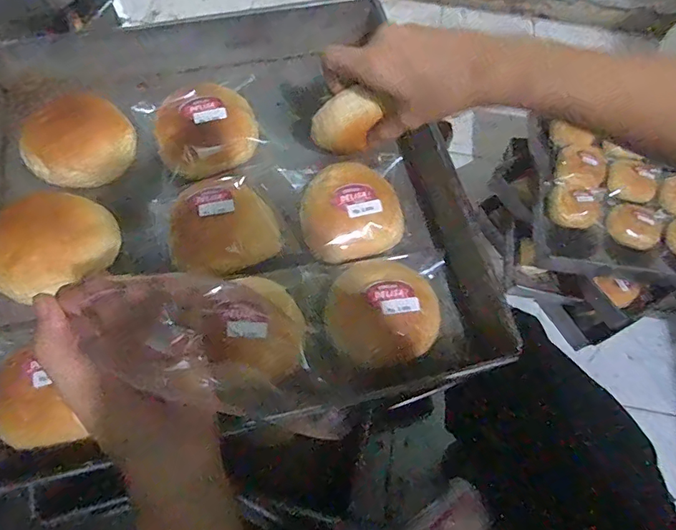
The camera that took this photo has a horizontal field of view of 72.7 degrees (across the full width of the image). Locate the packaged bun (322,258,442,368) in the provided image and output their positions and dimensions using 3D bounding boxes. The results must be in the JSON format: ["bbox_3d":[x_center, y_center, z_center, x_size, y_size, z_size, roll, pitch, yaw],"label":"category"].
[{"bbox_3d":[0.035,0.037,0.371,0.086,0.035,0.084,1,65,-2],"label":"packaged bun"}]

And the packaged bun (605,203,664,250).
[{"bbox_3d":[0.586,-0.078,0.907,0.097,0.032,0.079,39,69,15],"label":"packaged bun"}]

